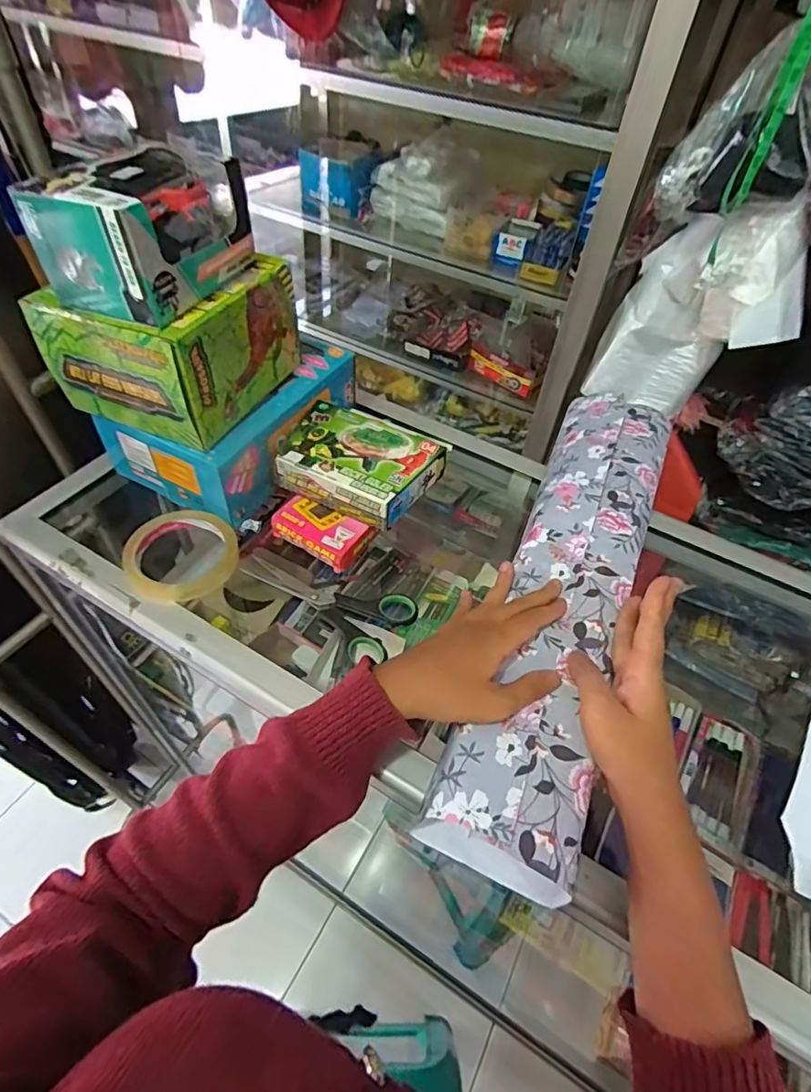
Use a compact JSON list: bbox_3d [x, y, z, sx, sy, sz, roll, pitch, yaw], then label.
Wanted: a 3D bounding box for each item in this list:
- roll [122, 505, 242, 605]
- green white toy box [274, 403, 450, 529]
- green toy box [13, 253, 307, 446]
[{"bbox_3d":[-0.208,0.008,0.481,0.086,0.034,0.097,36,57,22],"label":"roll"},{"bbox_3d":[-0.046,-0.081,0.505,0.138,0.037,0.106,27,54,16],"label":"green white toy box"},{"bbox_3d":[-0.201,-0.187,0.468,0.137,0.102,0.162,21,52,12],"label":"green toy box"}]

